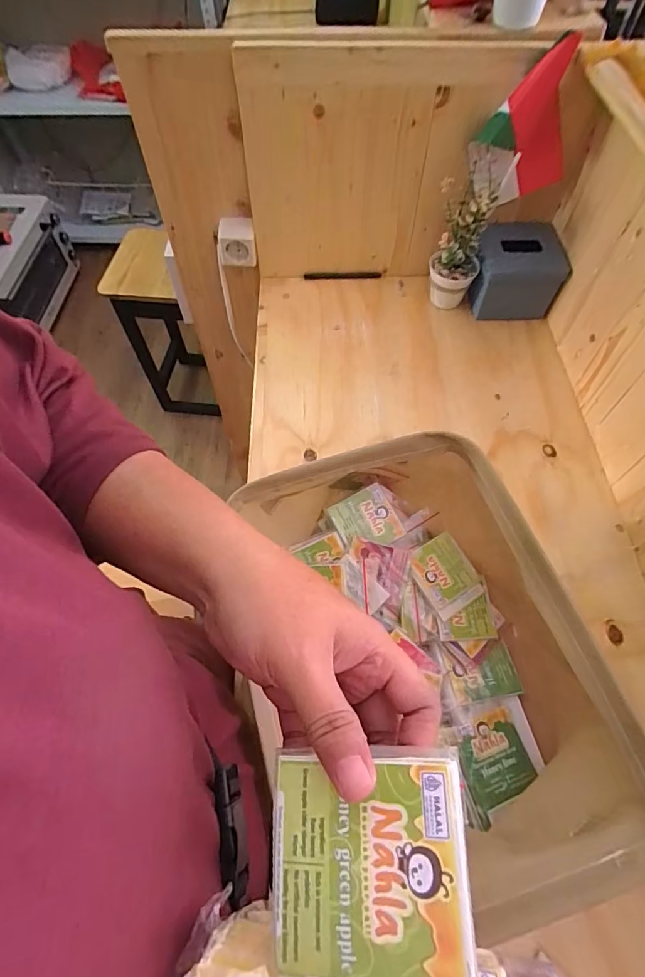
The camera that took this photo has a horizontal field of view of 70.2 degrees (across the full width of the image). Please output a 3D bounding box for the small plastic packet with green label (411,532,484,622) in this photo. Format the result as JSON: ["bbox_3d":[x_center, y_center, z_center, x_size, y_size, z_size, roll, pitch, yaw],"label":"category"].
[{"bbox_3d":[0.133,0.094,0.497,0.063,0.005,0.077,-27,77,-21],"label":"small plastic packet with green label"}]

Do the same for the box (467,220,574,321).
[{"bbox_3d":[0.308,-0.350,0.745,0.124,0.104,0.105,3,61,1],"label":"box"}]

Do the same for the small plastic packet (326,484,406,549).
[{"bbox_3d":[0.048,0.036,0.504,0.065,0.005,0.064,-24,76,-12],"label":"small plastic packet"}]

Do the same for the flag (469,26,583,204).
[{"bbox_3d":[0.260,-0.465,0.614,0.127,0.173,0.030,-24,62,9],"label":"flag"}]

